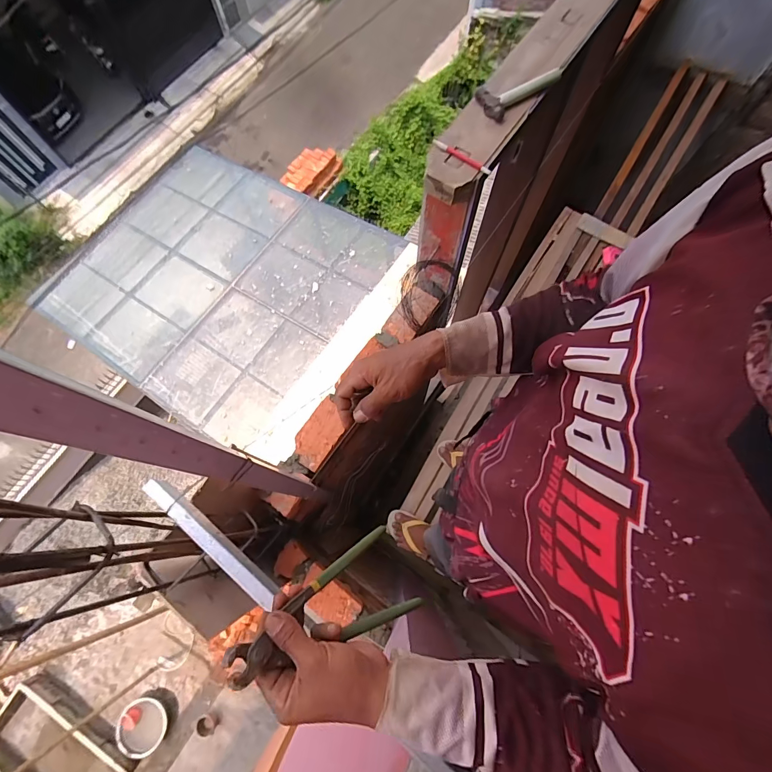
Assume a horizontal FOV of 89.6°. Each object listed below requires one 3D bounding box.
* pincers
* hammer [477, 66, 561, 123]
[{"bbox_3d":[-0.058,0.226,0.403,0.220,0.020,0.096,-5,65,-46],"label":"pincers"},{"bbox_3d":[0.308,-0.696,0.900,0.255,0.032,0.088,-40,76,-12],"label":"hammer"}]

